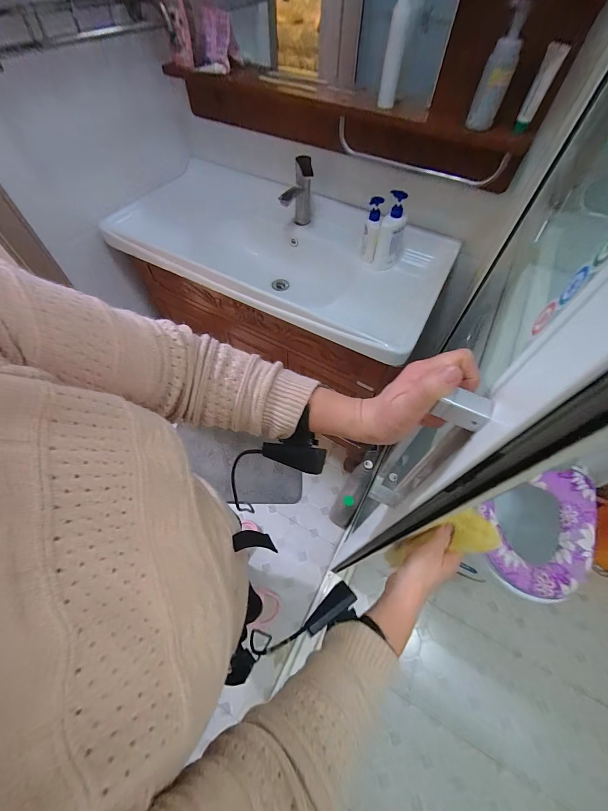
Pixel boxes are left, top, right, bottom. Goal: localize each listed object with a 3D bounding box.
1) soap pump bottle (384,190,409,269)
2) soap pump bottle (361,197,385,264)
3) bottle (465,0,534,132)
[{"bbox_3d":[0.253,-0.487,0.872,0.078,0.183,0.066,20,60,10],"label":"soap pump bottle"},{"bbox_3d":[0.196,-0.511,0.893,0.047,0.159,0.067,5,58,1],"label":"soap pump bottle"},{"bbox_3d":[0.380,-0.651,0.599,0.057,0.165,0.041,24,61,12],"label":"bottle"}]

